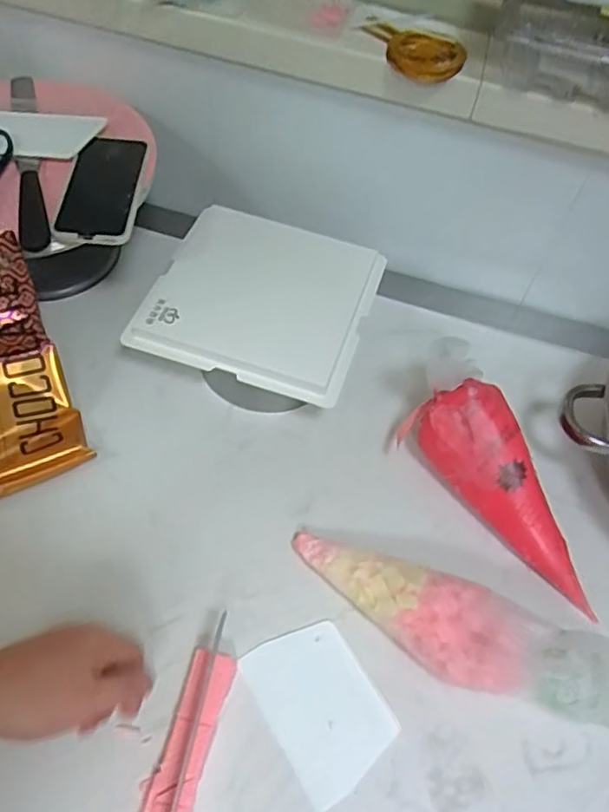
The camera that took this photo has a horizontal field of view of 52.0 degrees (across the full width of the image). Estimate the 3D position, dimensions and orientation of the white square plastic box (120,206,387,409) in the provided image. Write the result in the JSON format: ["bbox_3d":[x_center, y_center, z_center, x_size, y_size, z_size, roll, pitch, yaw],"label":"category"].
[{"bbox_3d":[-0.050,-0.126,0.716,0.244,0.031,0.231,18,56,7],"label":"white square plastic box"}]

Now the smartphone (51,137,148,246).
[{"bbox_3d":[-0.222,-0.241,0.684,0.082,0.017,0.183,4,56,-3],"label":"smartphone"}]

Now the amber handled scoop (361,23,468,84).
[{"bbox_3d":[0.112,-0.372,0.655,0.112,0.025,0.058,19,57,8],"label":"amber handled scoop"}]

